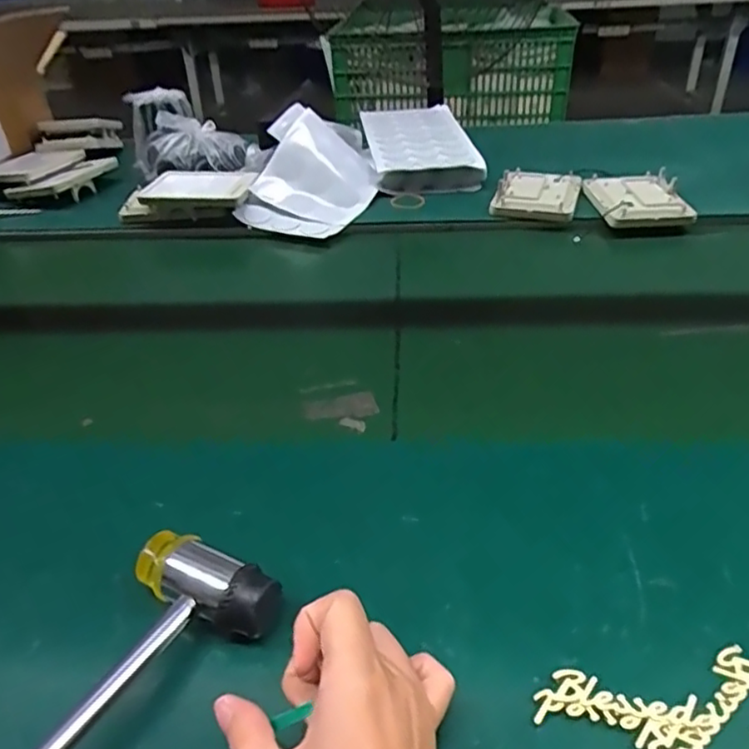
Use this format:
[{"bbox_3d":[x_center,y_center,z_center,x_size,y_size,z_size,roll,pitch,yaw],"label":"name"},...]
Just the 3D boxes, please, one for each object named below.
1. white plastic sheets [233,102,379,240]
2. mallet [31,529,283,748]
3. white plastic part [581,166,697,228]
[{"bbox_3d":[-0.078,-0.274,0.836,0.147,0.087,0.217,9,37,17],"label":"white plastic sheets"},{"bbox_3d":[-0.146,0.166,0.263,0.076,0.028,0.251,18,38,26],"label":"mallet"},{"bbox_3d":[0.323,-0.219,0.791,0.105,0.023,0.118,-1,35,3],"label":"white plastic part"}]

